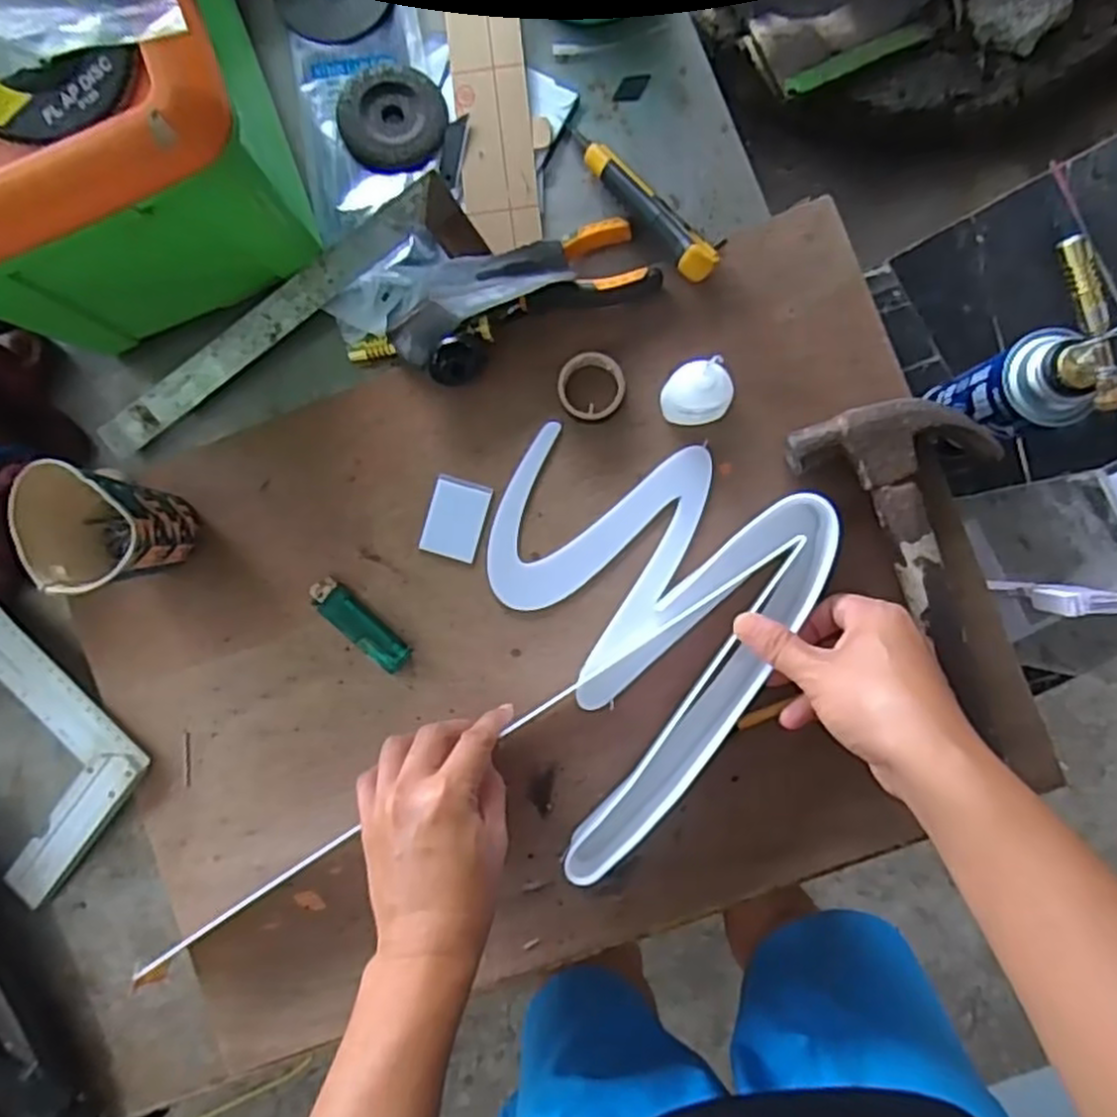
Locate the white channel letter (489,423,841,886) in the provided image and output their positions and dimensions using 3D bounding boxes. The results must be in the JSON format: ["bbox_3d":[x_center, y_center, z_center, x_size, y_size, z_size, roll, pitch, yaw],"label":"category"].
[{"bbox_3d":[0.033,0.049,0.495,0.204,0.040,0.265,27,91,6],"label":"white channel letter"}]

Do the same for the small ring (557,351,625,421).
[{"bbox_3d":[0.022,-0.115,0.503,0.044,0.013,0.045,0,91,3],"label":"small ring"}]

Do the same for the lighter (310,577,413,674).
[{"bbox_3d":[-0.137,0.047,0.518,0.078,0.013,0.023,43,93,1],"label":"lighter"}]

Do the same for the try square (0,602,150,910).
[{"bbox_3d":[-0.423,0.111,0.543,0.255,0.017,0.141,42,93,2],"label":"try square"}]

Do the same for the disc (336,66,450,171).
[{"bbox_3d":[-0.118,-0.317,0.536,0.072,0.016,0.074,0,91,3],"label":"disc"}]

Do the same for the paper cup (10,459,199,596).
[{"bbox_3d":[-0.286,-0.017,0.490,0.075,0.095,0.076,0,89,4],"label":"paper cup"}]

